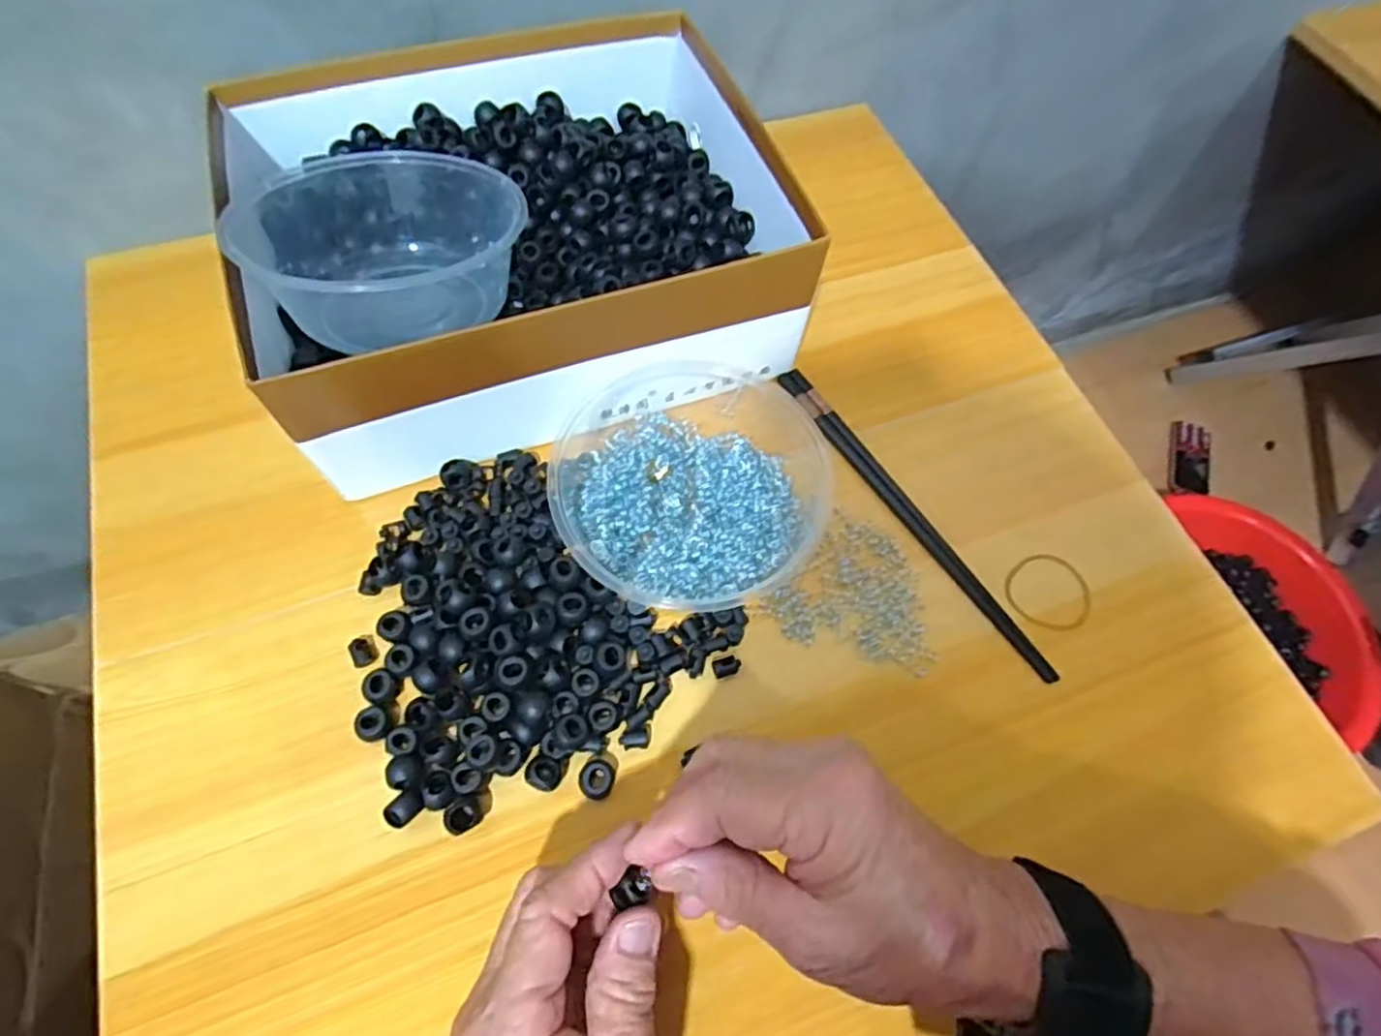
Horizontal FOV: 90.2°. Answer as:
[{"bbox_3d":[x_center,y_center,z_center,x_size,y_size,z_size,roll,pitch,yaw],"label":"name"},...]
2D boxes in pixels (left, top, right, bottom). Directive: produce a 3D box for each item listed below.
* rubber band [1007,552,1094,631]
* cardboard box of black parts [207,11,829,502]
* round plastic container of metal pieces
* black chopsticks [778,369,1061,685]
[{"bbox_3d":[0.206,0.042,0.395,0.050,0.004,0.046,1,65,-3],"label":"rubber band"},{"bbox_3d":[-0.098,-0.172,0.421,0.304,0.106,0.230,-19,67,-12],"label":"cardboard box of black parts"},{"bbox_3d":[0.006,-0.024,0.388,0.161,0.046,0.154,1,65,-3],"label":"round plastic container of metal pieces"},{"bbox_3d":[0.129,-0.004,0.405,0.015,0.004,0.230,-31,70,-17],"label":"black chopsticks"}]

